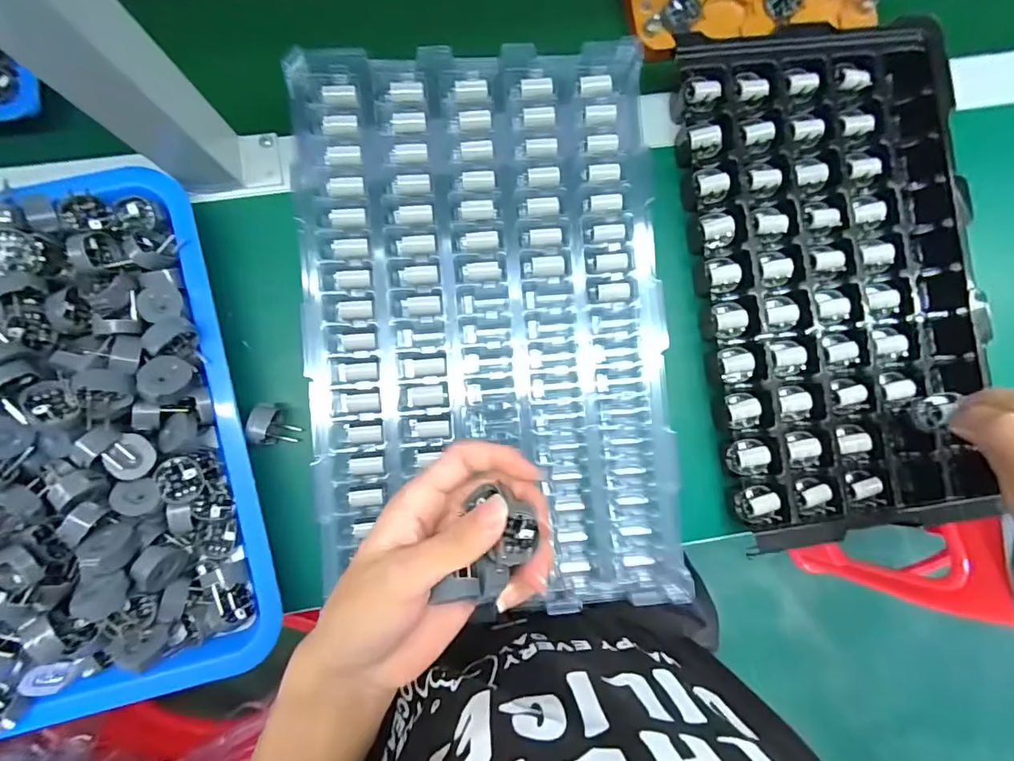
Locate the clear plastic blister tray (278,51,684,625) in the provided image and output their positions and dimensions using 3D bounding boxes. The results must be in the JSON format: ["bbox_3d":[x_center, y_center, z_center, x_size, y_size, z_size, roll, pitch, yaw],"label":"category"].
[{"bbox_3d":[-0.012,-0.036,0.323,0.226,0.036,0.358,-4,87,-3],"label":"clear plastic blister tray"}]

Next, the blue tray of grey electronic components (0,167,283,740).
[{"bbox_3d":[-0.294,0.048,0.296,0.246,0.076,0.327,-12,87,-3],"label":"blue tray of grey electronic components"}]

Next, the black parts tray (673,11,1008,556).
[{"bbox_3d":[0.236,-0.074,0.358,0.197,0.042,0.359,-9,87,-3],"label":"black parts tray"}]

